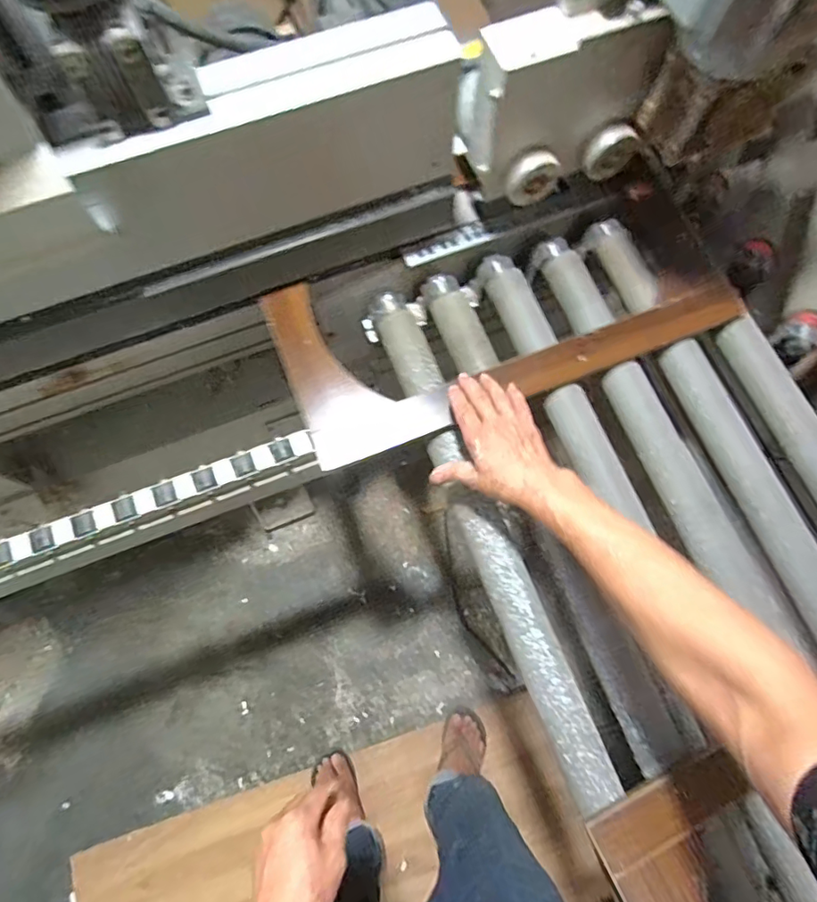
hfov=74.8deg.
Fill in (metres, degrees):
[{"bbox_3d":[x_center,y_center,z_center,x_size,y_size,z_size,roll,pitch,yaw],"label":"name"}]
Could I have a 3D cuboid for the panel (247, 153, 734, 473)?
[{"bbox_3d":[0.127,-0.190,0.705,0.587,0.033,0.249,-21,81,-5],"label":"panel"}]

